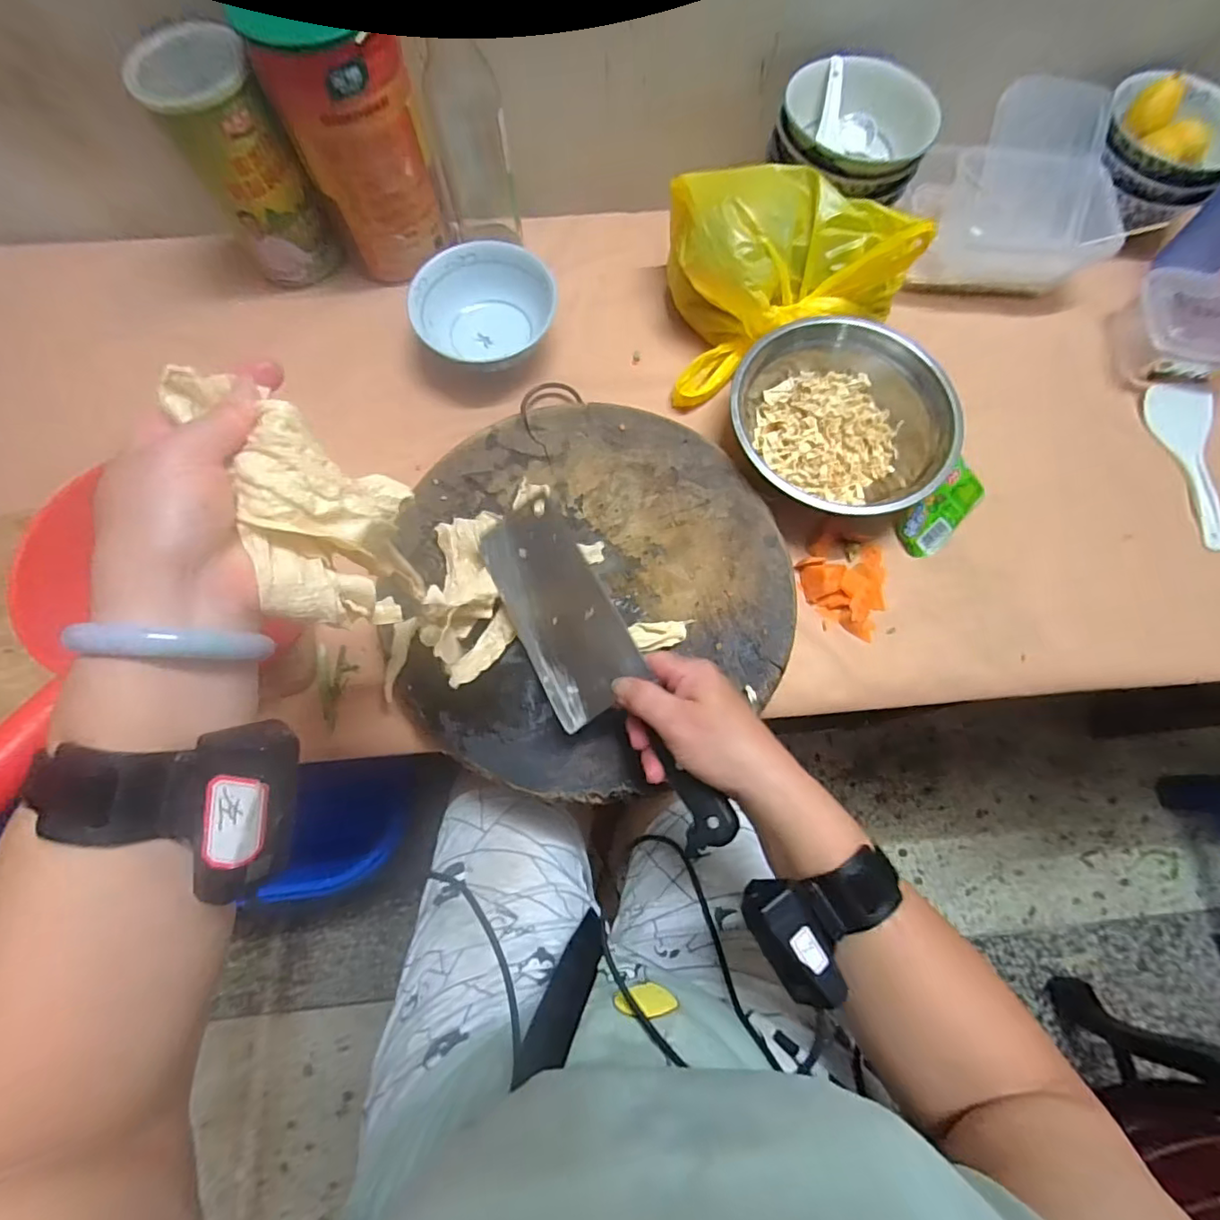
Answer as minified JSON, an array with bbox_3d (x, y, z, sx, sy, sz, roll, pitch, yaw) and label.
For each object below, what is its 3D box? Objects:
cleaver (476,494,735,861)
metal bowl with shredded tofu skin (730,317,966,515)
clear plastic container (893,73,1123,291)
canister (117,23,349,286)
[{"bbox_3d":[-0.008,0.044,0.424,0.086,0.023,0.286,-40,71,14],"label":"cleaver"},{"bbox_3d":[0.216,-0.180,0.541,0.197,0.078,0.174,-6,73,-2],"label":"metal bowl with shredded tofu skin"},{"bbox_3d":[0.433,-0.437,0.596,0.188,0.128,0.135,1,73,0],"label":"clear plastic container"},{"bbox_3d":[-0.359,-0.441,0.558,0.097,0.174,0.094,-29,75,-9],"label":"canister"}]

